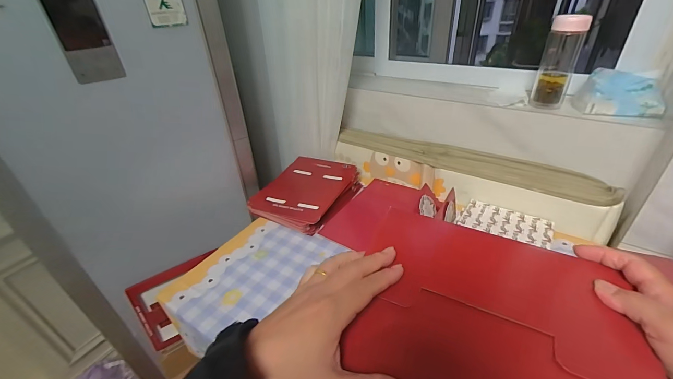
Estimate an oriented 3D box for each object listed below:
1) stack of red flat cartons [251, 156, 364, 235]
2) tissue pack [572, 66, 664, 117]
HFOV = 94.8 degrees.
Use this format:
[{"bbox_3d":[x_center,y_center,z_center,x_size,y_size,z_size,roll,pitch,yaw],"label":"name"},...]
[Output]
[{"bbox_3d":[-0.074,0.001,0.833,0.226,0.045,0.260,16,39,27],"label":"stack of red flat cartons"},{"bbox_3d":[0.593,-0.203,0.645,0.137,0.074,0.089,11,36,20],"label":"tissue pack"}]

